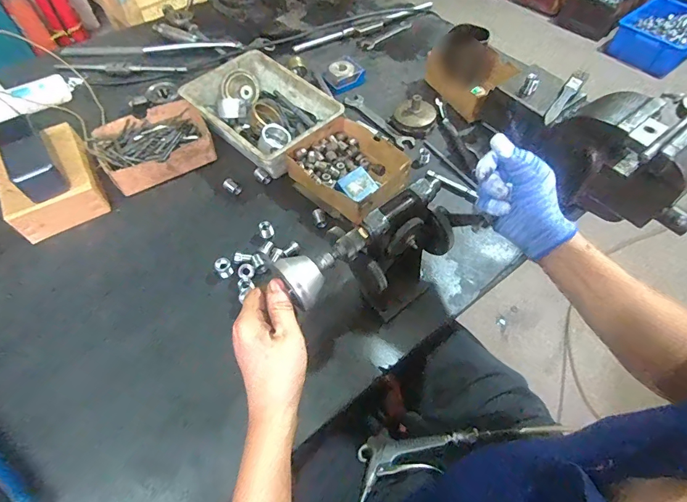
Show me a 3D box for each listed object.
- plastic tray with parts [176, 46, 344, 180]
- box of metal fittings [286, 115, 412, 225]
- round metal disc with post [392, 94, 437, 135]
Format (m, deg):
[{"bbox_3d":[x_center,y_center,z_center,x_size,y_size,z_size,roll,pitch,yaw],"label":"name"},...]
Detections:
[{"bbox_3d":[-0.140,-0.241,0.676,0.238,0.060,0.170,38,65,22],"label":"plastic tray with parts"},{"bbox_3d":[0.015,-0.137,0.627,0.179,0.050,0.152,35,64,21],"label":"box of metal fittings"},{"bbox_3d":[0.127,-0.242,0.703,0.079,0.058,0.066,7,57,5],"label":"round metal disc with post"}]

